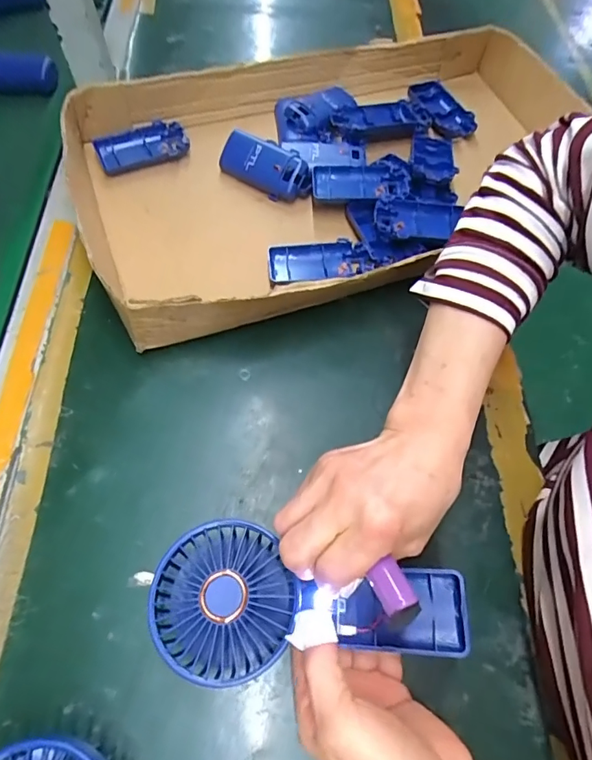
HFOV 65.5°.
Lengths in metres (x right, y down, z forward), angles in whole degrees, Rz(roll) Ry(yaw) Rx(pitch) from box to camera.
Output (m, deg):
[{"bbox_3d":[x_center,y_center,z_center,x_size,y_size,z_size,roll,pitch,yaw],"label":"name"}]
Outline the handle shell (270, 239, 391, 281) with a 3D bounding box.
[{"bbox_3d":[0.030,-0.109,0.428,0.109,0.016,0.036,-4,63,-5],"label":"handle shell"}]

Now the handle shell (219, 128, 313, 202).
[{"bbox_3d":[-0.029,-0.218,0.469,0.098,0.024,0.050,33,99,13],"label":"handle shell"}]

